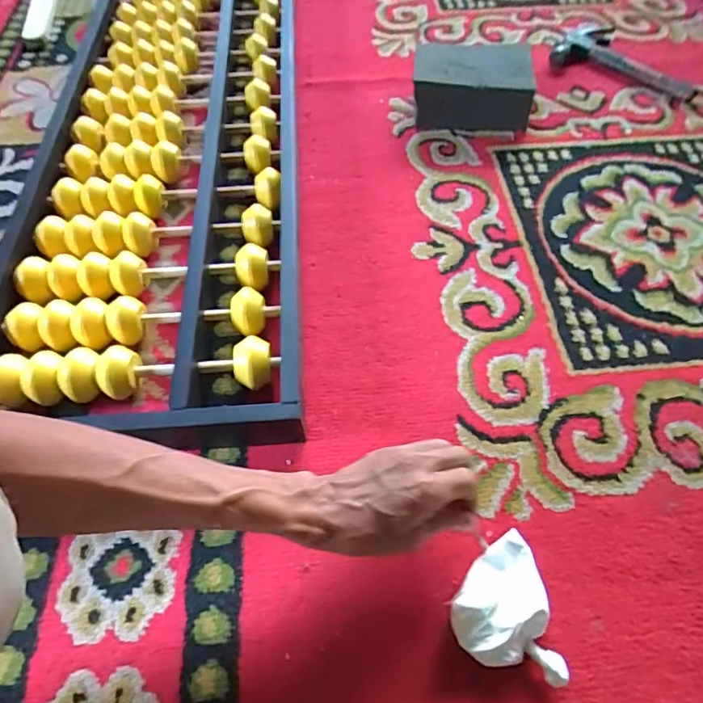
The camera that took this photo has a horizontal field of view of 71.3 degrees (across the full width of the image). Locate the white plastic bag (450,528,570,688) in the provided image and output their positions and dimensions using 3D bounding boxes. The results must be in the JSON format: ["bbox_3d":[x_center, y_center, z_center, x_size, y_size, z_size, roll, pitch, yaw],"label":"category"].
[{"bbox_3d":[0.106,0.185,0.357,0.072,0.033,0.097,-4,59,-2],"label":"white plastic bag"}]

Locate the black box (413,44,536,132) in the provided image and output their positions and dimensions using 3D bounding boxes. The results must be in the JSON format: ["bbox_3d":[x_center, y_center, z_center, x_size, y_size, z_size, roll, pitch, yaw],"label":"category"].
[{"bbox_3d":[0.157,-0.346,0.644,0.150,0.078,0.084,3,59,2],"label":"black box"}]

